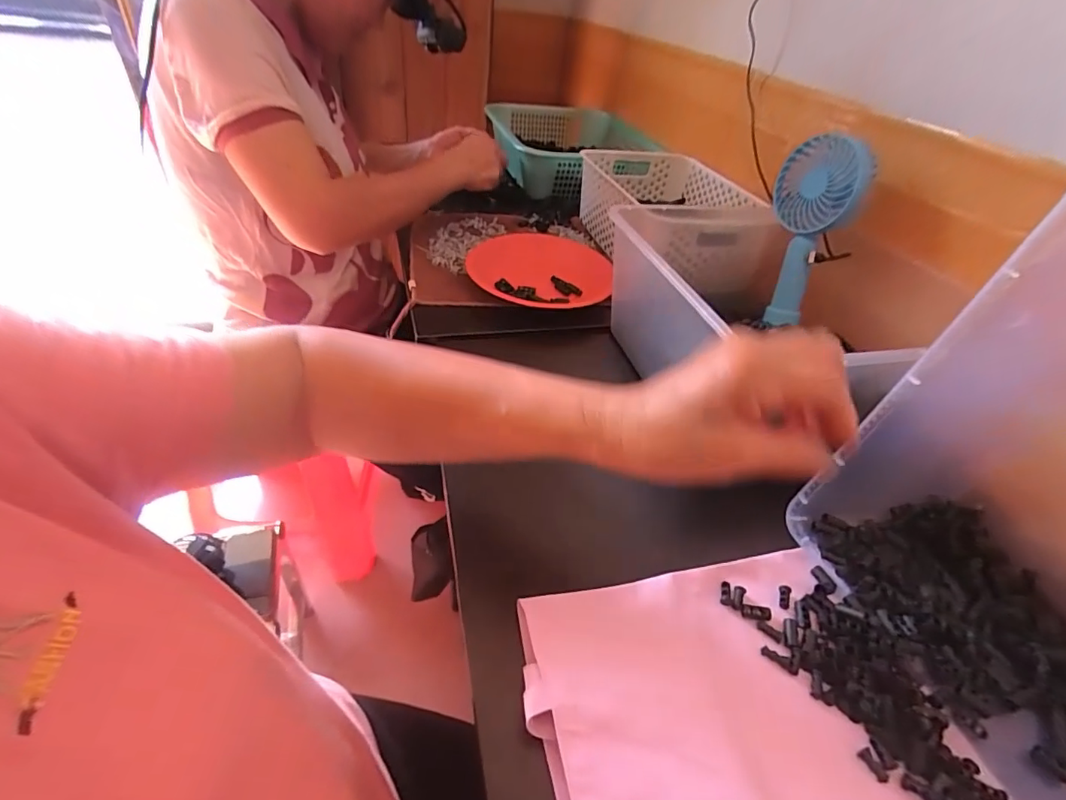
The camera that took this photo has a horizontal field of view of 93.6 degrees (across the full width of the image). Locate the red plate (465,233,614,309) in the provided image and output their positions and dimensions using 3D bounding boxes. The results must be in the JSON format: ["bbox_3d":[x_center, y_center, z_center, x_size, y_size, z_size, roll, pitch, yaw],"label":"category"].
[{"bbox_3d":[0.014,-0.172,0.665,0.171,0.032,0.190,18,41,14],"label":"red plate"}]

